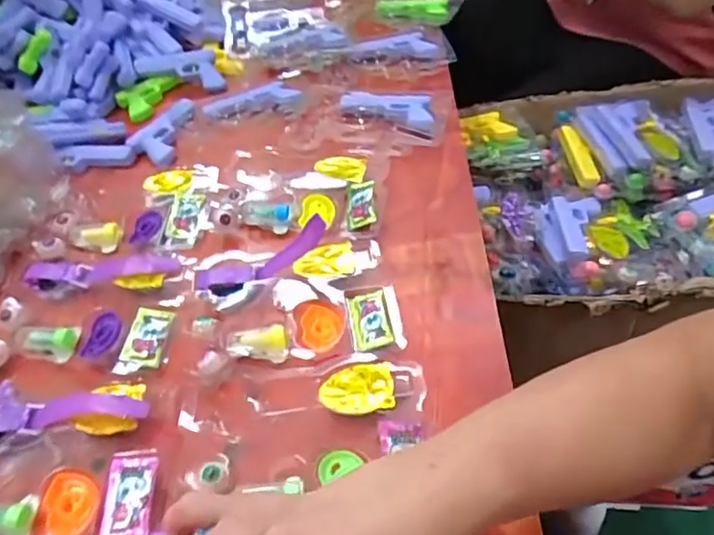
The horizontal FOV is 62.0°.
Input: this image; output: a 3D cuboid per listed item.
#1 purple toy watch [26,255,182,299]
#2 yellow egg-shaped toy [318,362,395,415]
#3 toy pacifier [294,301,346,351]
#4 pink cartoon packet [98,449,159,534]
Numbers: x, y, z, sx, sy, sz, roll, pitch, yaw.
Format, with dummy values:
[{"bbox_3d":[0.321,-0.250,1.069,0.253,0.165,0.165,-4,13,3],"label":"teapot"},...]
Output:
[{"bbox_3d":[-0.227,0.002,0.530,0.134,0.011,0.032,-3,45,2],"label":"purple toy watch"},{"bbox_3d":[0.000,0.087,0.421,0.051,0.009,0.040,-9,45,-4],"label":"yellow egg-shaped toy"},{"bbox_3d":[-0.029,0.045,0.464,0.038,0.005,0.049,-8,45,-3],"label":"toy pacifier"},{"bbox_3d":[-0.149,0.147,0.385,0.033,0.005,0.059,-7,45,-2],"label":"pink cartoon packet"}]

